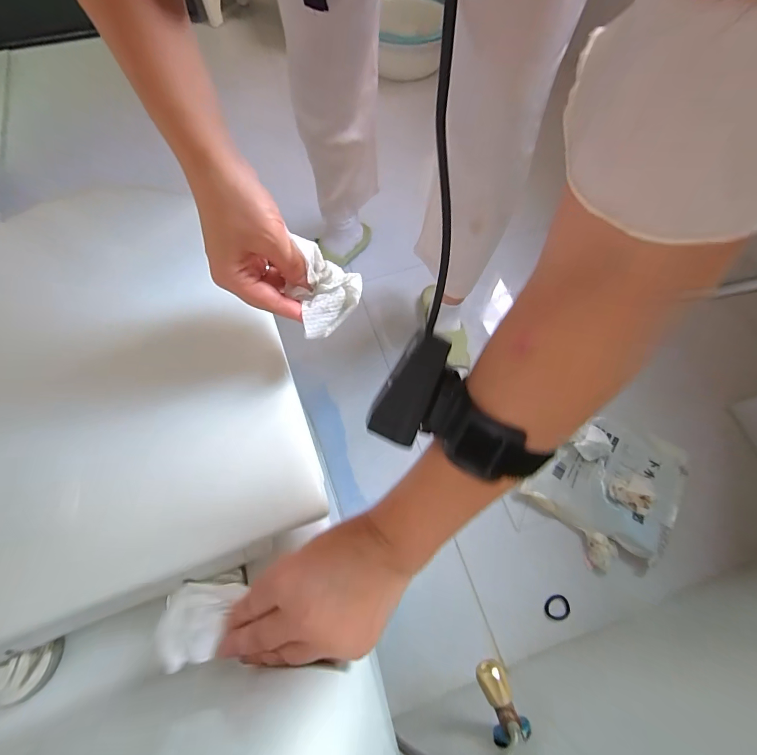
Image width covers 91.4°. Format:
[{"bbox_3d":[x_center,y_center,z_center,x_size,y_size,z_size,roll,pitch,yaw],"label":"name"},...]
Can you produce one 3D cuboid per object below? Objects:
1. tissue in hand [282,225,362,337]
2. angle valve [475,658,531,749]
[{"bbox_3d":[-0.047,-0.074,0.293,0.063,0.055,0.048,-42,72,-17],"label":"tissue in hand"},{"bbox_3d":[0.147,0.388,0.442,0.043,0.047,0.082,-19,67,-8],"label":"angle valve"}]

